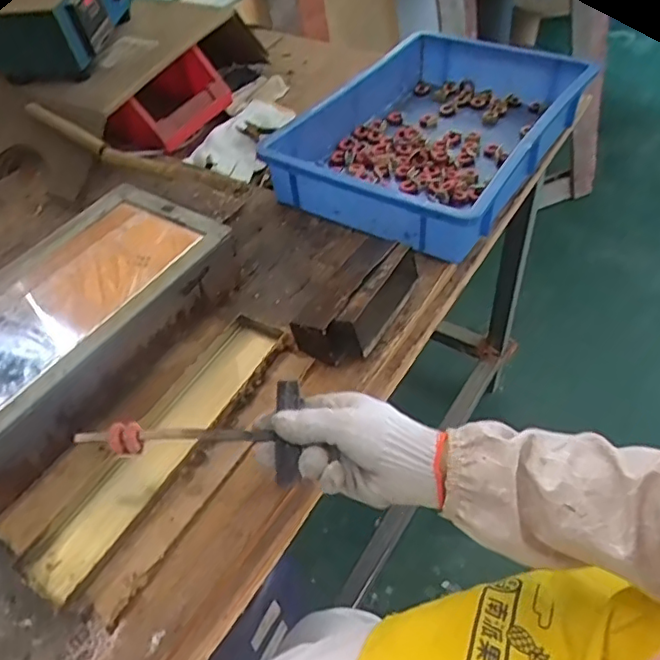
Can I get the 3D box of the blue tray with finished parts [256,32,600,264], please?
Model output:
[{"bbox_3d":[0.137,-0.267,0.776,0.290,0.104,0.404,24,55,25],"label":"blue tray with finished parts"}]

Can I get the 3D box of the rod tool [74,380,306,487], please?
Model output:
[{"bbox_3d":[-0.110,0.081,0.474,0.171,0.013,0.090,0,50,-2],"label":"rod tool"}]

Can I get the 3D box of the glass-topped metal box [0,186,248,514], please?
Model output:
[{"bbox_3d":[-0.259,-0.006,0.581,0.183,0.074,0.330,24,55,25],"label":"glass-topped metal box"}]

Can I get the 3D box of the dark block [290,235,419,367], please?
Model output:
[{"bbox_3d":[0.028,-0.032,0.604,0.077,0.058,0.144,25,55,26],"label":"dark block"}]

